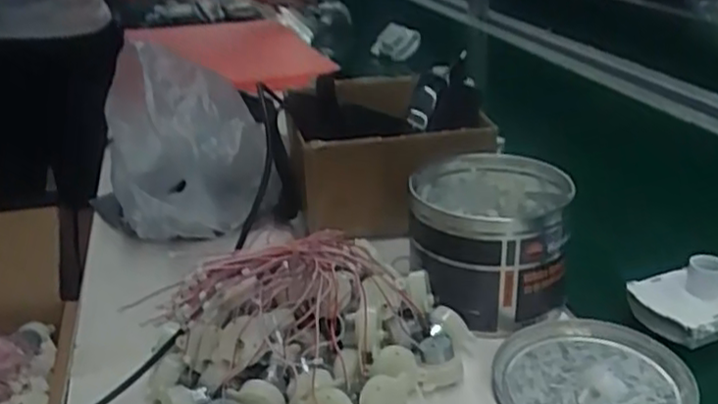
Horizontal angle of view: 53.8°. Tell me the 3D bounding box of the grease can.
[{"bbox_3d":[0.106,0.032,0.592,0.121,0.112,0.138,-1,24,3],"label":"grease can"}]

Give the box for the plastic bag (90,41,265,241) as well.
[{"bbox_3d":[-0.176,-0.061,0.707,0.168,0.166,0.191,-12,26,-22],"label":"plastic bag"}]

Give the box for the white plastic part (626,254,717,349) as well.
[{"bbox_3d":[0.267,0.072,0.551,0.106,0.052,0.066,-9,25,-15],"label":"white plastic part"}]

